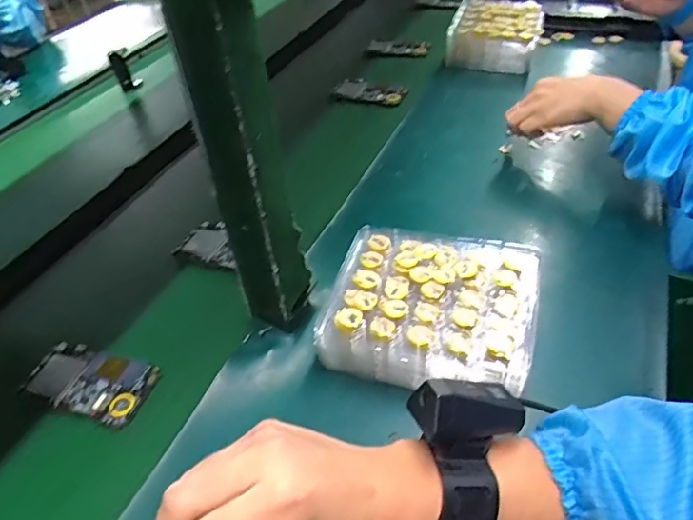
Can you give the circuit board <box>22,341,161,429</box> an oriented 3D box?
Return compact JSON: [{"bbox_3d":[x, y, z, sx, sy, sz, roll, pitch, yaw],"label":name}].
[{"bbox_3d":[-0.239,0.113,0.502,0.120,0.009,0.064,8,45,18],"label":"circuit board"}]

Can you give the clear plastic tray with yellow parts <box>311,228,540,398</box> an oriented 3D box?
[{"bbox_3d":[0.075,0.043,0.492,0.178,0.068,0.156,13,46,14],"label":"clear plastic tray with yellow parts"}]

